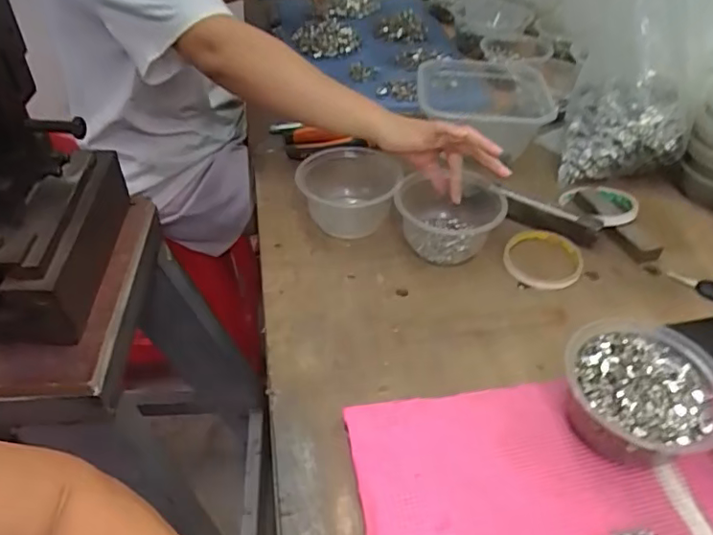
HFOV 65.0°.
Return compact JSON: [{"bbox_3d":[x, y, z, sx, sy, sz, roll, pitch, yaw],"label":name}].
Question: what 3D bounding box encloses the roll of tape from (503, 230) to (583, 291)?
[{"bbox_3d":[0.203,-0.013,0.609,0.081,0.012,0.088,0,42,0],"label":"roll of tape"}]

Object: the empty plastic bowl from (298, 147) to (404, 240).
[{"bbox_3d":[-0.009,-0.087,0.640,0.107,0.063,0.098,1,43,-1],"label":"empty plastic bowl"}]

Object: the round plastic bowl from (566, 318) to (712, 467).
[{"bbox_3d":[0.218,0.100,0.433,0.111,0.060,0.110,0,42,0],"label":"round plastic bowl"}]

